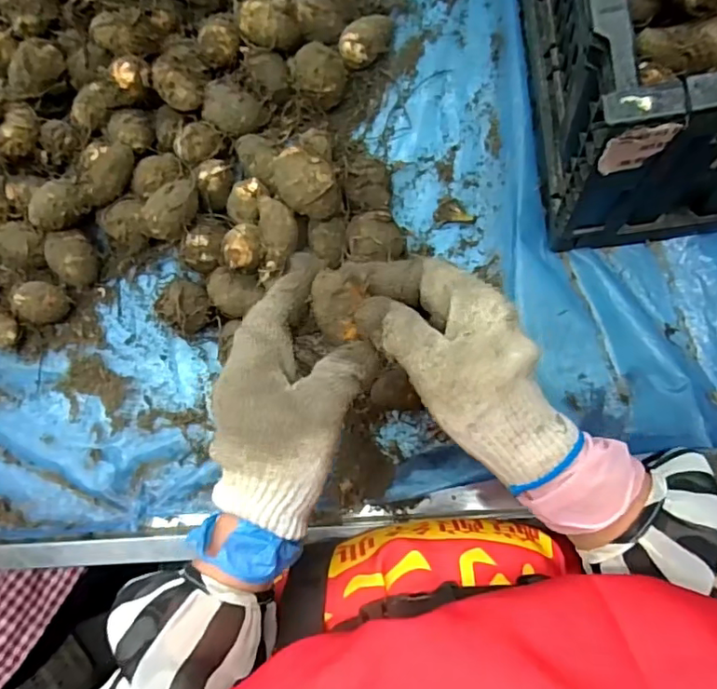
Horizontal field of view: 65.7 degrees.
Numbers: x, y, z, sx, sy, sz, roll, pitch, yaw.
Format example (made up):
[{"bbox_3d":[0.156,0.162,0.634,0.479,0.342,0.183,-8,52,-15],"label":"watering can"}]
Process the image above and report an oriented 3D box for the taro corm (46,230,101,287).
[{"bbox_3d":[-0.243,-0.074,0.480,0.037,0.033,0.046,-45,82,0],"label":"taro corm"}]

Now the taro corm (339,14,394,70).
[{"bbox_3d":[0.008,-0.257,0.475,0.044,0.032,0.043,-5,84,5],"label":"taro corm"}]

